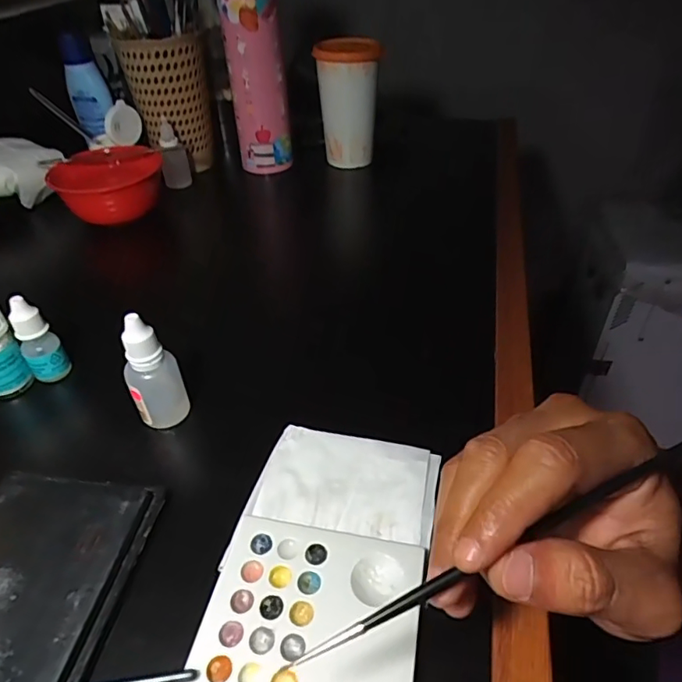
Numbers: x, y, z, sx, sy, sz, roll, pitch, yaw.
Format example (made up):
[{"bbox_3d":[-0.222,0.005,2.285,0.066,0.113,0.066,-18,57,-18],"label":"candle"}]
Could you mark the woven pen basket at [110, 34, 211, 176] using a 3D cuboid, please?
[{"bbox_3d":[-0.195,-0.284,0.603,0.088,0.141,0.106,-10,41,-11],"label":"woven pen basket"}]

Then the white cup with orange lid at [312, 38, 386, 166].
[{"bbox_3d":[0.009,-0.283,0.622,0.076,0.130,0.087,0,40,0],"label":"white cup with orange lid"}]

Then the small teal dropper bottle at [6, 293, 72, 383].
[{"bbox_3d":[-0.201,0.000,0.345,0.023,0.061,0.018,-29,47,-29],"label":"small teal dropper bottle"}]

